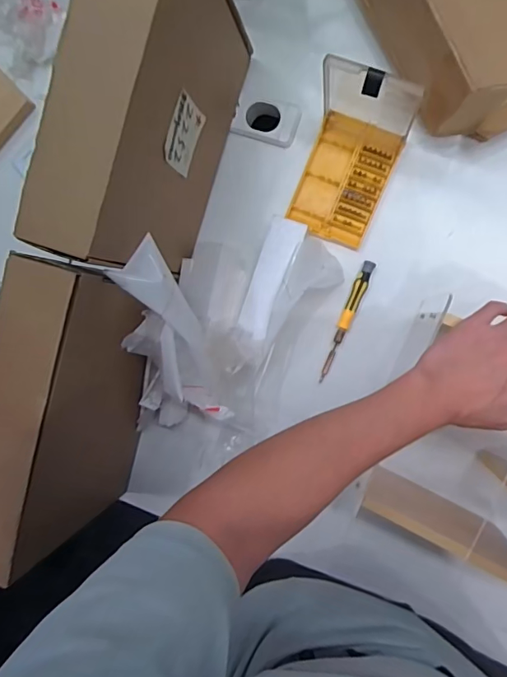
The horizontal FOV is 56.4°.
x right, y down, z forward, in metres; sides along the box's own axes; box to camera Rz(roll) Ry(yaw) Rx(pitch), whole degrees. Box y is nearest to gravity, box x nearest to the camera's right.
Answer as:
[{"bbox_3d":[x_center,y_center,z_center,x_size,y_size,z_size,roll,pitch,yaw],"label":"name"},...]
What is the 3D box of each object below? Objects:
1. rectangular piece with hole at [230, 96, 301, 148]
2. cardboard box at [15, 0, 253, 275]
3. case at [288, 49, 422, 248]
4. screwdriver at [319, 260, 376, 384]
[{"bbox_3d":[0.017,-0.305,0.659,0.089,0.008,0.058,13,95,8],"label":"rectangular piece with hole"},{"bbox_3d":[-0.116,-0.239,0.547,0.102,0.294,0.323,16,95,8],"label":"cardboard box"},{"bbox_3d":[0.118,-0.226,0.576,0.122,0.158,0.192,21,96,8],"label":"case"},{"bbox_3d":[0.128,-0.023,0.659,0.018,0.011,0.176,23,96,7],"label":"screwdriver"}]

